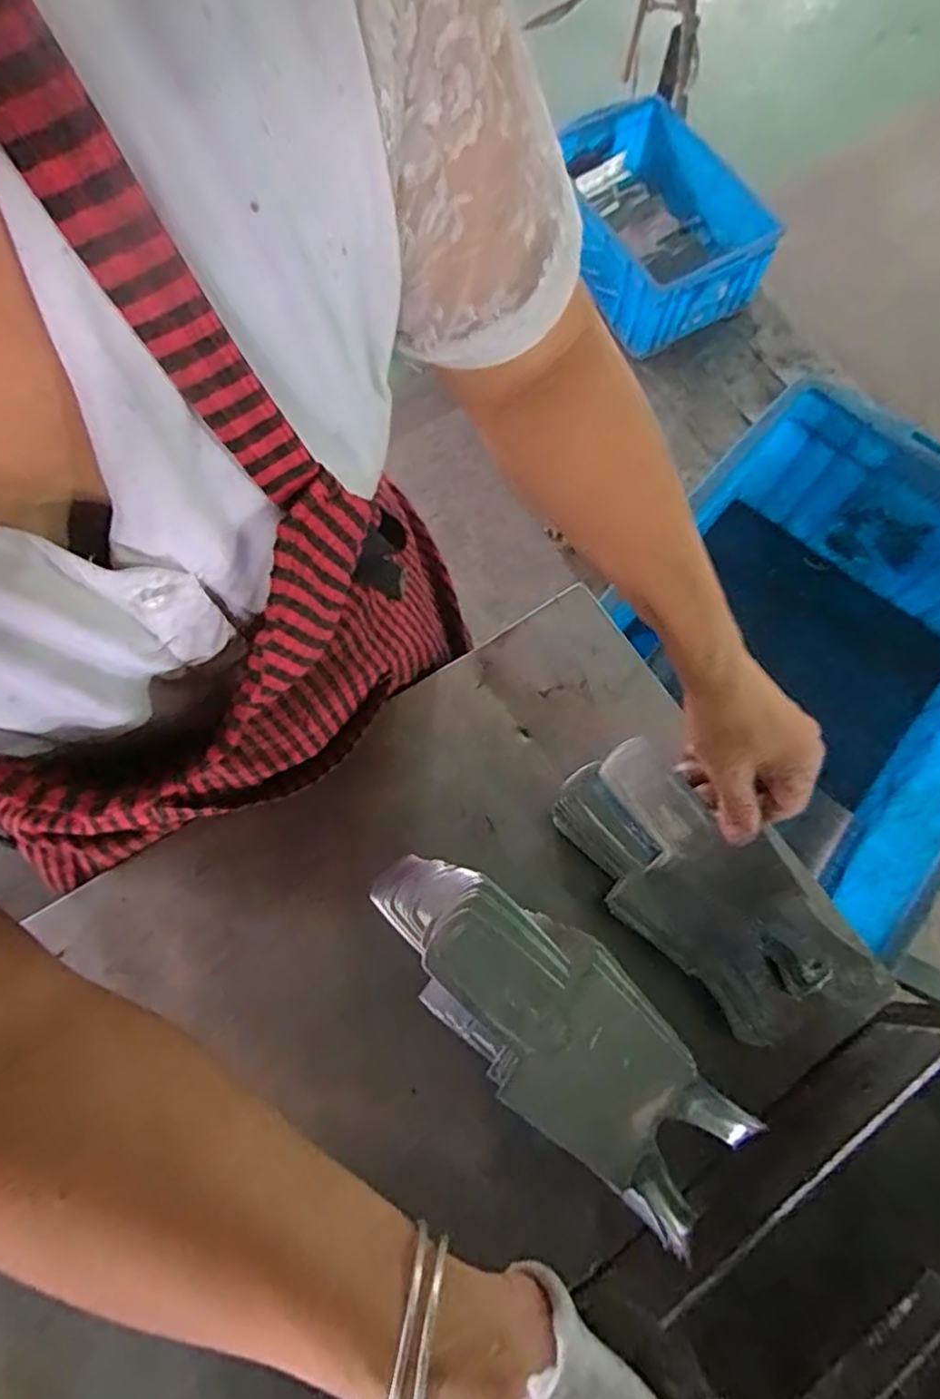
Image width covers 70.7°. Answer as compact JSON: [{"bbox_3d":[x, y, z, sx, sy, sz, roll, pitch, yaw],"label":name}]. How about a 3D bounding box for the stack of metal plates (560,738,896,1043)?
[{"bbox_3d":[0.144,0.116,0.415,0.197,0.015,0.096,44,98,16],"label":"stack of metal plates"}]

